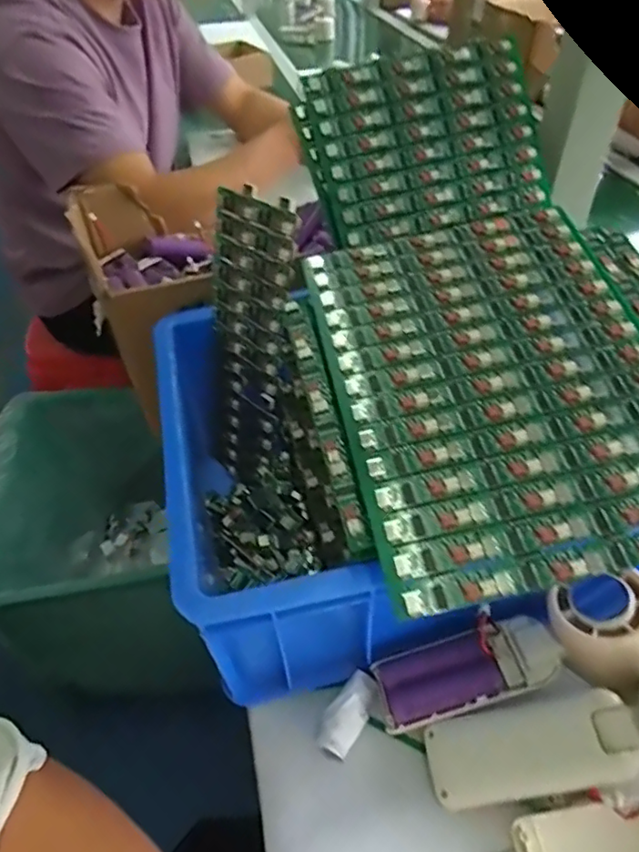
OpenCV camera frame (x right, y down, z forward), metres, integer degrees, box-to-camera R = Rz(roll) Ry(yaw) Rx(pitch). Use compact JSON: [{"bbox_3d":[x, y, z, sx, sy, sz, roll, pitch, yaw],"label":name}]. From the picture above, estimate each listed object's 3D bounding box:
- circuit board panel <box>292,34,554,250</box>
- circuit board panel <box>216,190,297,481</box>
[{"bbox_3d":[0.078,-0.208,0.415,0.163,0.124,0.010,-15,5,-6],"label":"circuit board panel"},{"bbox_3d":[-0.048,-0.054,0.410,0.013,0.207,0.076,-21,38,-39],"label":"circuit board panel"}]

